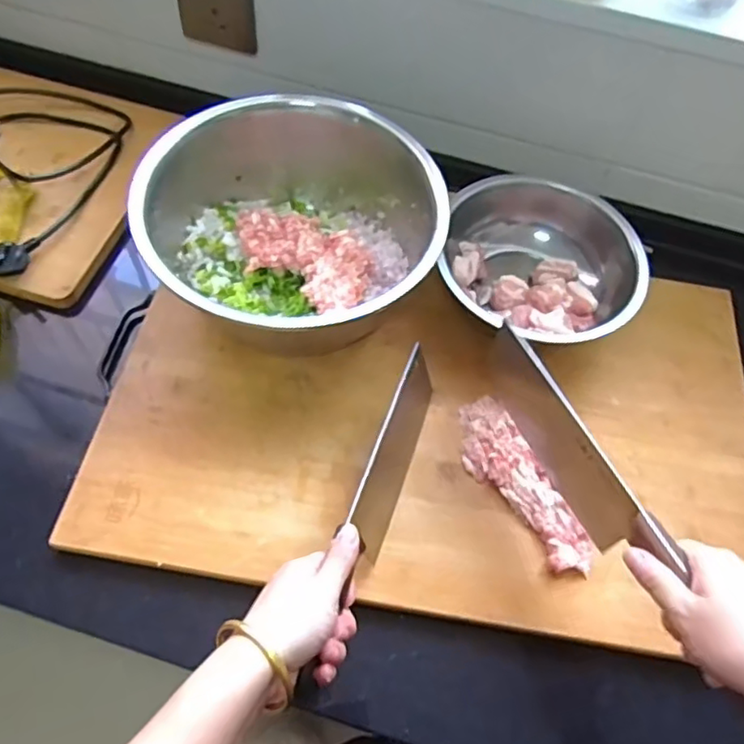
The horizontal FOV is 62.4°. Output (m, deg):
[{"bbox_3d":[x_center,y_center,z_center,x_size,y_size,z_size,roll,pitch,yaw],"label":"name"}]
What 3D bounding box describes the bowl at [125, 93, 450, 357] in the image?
[{"bbox_3d":[-0.074,-0.129,0.575,0.271,0.135,0.239,7,61,-1],"label":"bowl"}]

